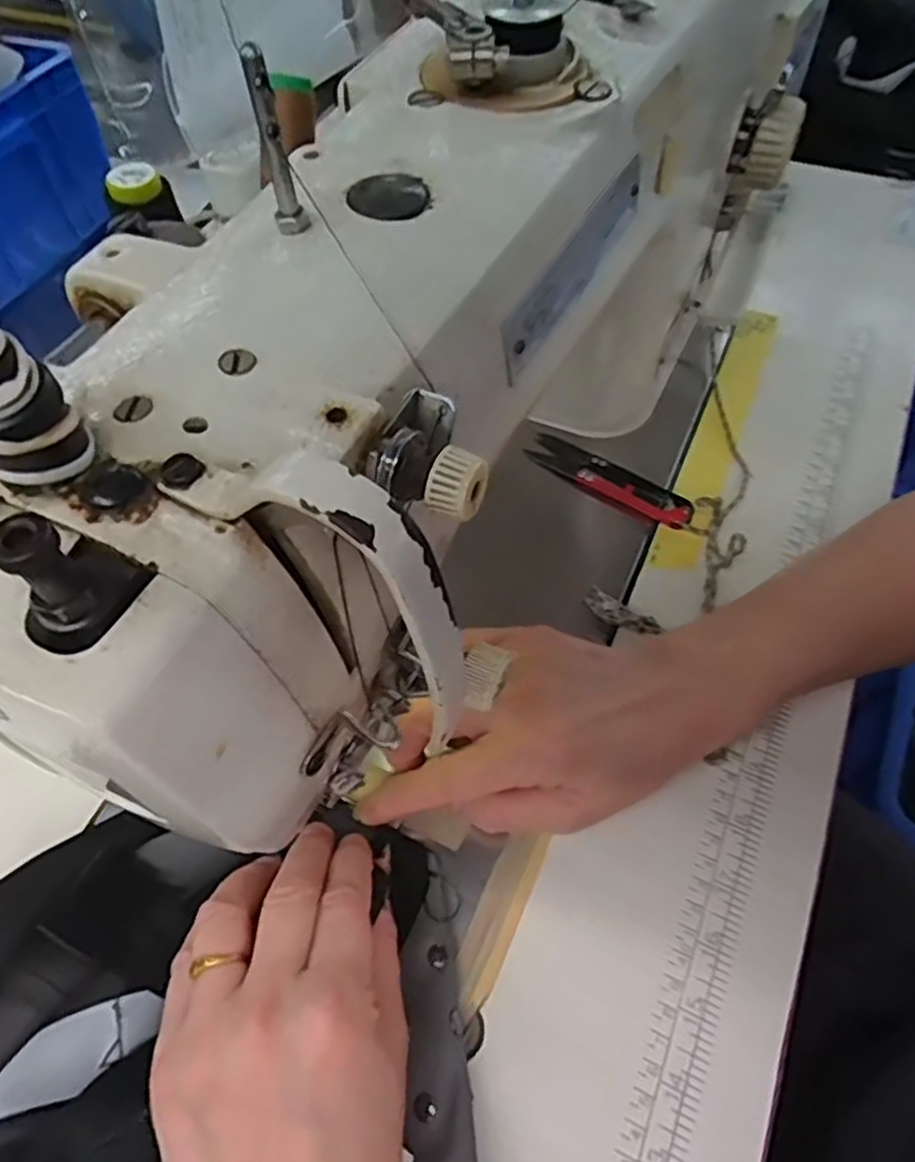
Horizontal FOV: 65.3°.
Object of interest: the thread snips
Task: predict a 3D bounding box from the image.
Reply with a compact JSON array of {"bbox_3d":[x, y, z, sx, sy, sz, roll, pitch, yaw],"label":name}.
[{"bbox_3d":[0.086,-0.058,0.409,0.101,0.012,0.024,36,65,22],"label":"thread snips"}]

